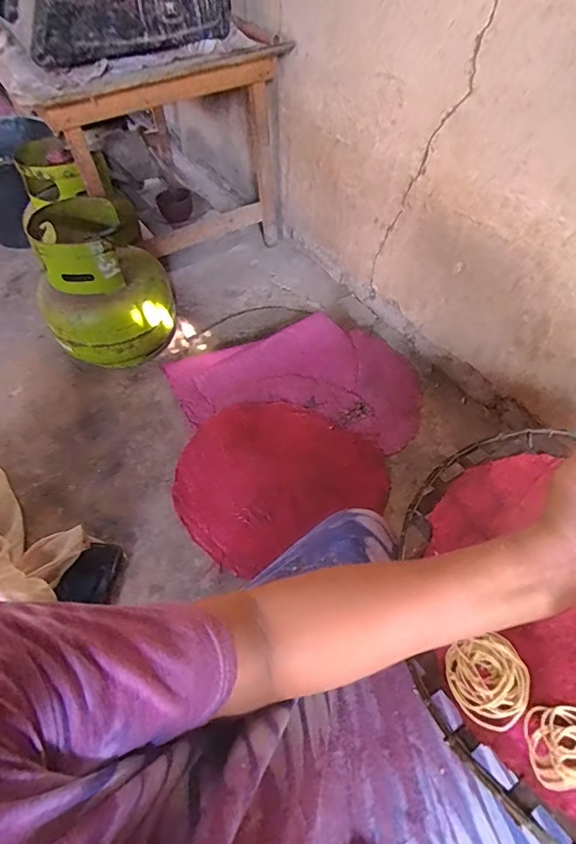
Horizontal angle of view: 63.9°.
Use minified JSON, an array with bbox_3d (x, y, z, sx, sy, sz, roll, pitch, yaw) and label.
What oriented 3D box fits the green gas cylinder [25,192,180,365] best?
[{"bbox_3d":[-0.390,-0.281,0.971,0.248,0.267,0.265,-27,56,-17],"label":"green gas cylinder"}]

